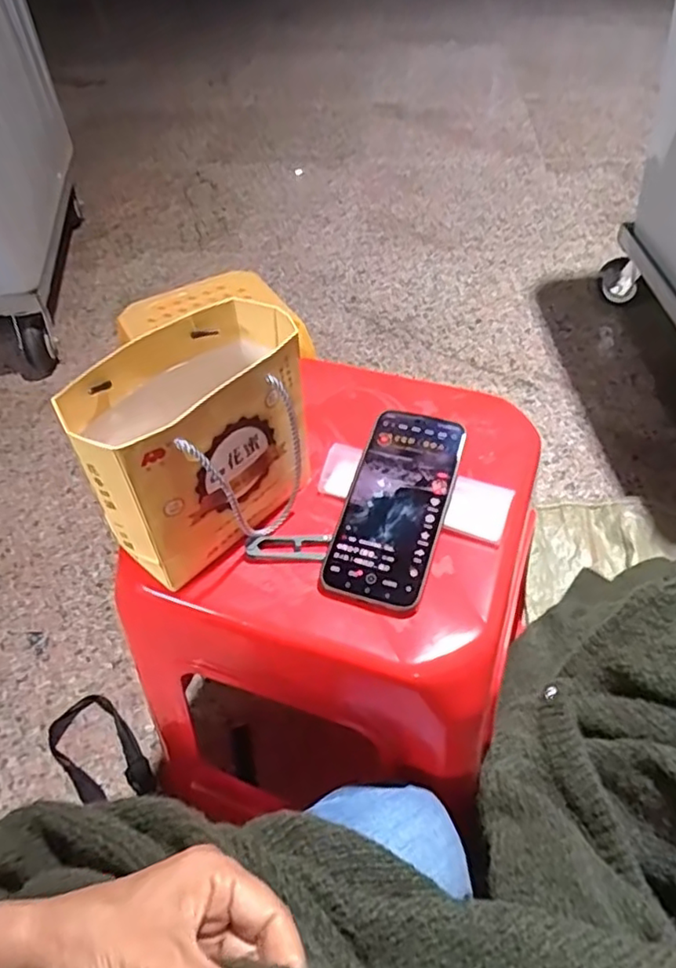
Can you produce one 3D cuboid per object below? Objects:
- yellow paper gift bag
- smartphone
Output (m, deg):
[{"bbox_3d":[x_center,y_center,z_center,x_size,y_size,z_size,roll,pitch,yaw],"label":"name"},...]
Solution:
[{"bbox_3d":[-0.098,-0.031,0.464,0.095,0.149,0.173,25,55,24],"label":"yellow paper gift bag"},{"bbox_3d":[0.046,0.014,0.484,0.076,0.009,0.161,14,66,17],"label":"smartphone"}]

